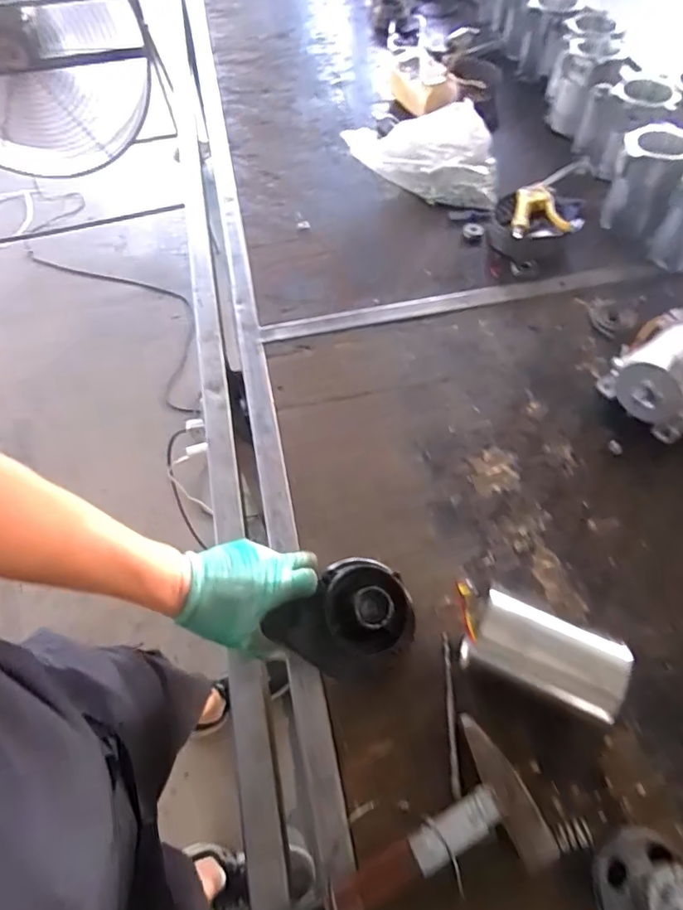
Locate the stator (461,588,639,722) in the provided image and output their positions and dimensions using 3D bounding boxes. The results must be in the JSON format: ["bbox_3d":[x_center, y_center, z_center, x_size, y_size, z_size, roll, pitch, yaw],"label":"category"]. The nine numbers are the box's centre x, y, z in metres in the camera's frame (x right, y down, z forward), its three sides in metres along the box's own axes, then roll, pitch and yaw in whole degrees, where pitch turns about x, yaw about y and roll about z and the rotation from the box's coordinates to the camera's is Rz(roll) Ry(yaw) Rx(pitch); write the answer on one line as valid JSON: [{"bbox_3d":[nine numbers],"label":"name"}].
[{"bbox_3d":[0.198,0.202,0.517,0.140,0.087,0.080,21,63,12],"label":"stator"}]

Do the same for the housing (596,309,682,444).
[{"bbox_3d":[0.435,-0.114,0.671,0.155,0.114,0.123,-39,65,-17],"label":"housing"}]

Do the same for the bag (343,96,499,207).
[{"bbox_3d":[0.169,-0.560,0.942,0.266,0.113,0.151,19,63,14],"label":"bag"}]

